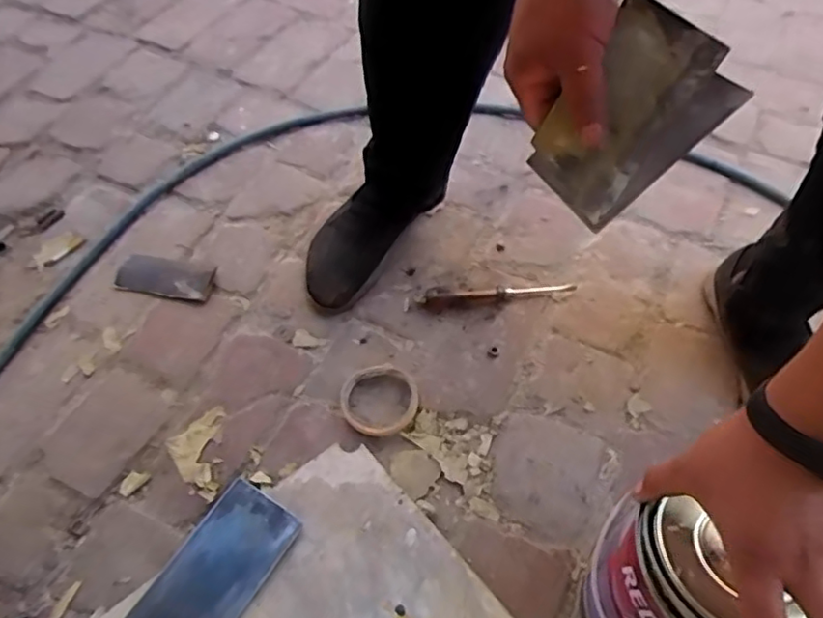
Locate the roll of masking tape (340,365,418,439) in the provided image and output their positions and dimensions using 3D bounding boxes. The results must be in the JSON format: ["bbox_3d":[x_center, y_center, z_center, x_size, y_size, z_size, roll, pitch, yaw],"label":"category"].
[{"bbox_3d":[-0.038,0.105,0.707,0.087,0.015,0.090,-1,56,1],"label":"roll of masking tape"}]

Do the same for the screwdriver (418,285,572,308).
[{"bbox_3d":[0.113,-0.021,0.788,0.210,0.022,0.023,-6,56,-2],"label":"screwdriver"}]

